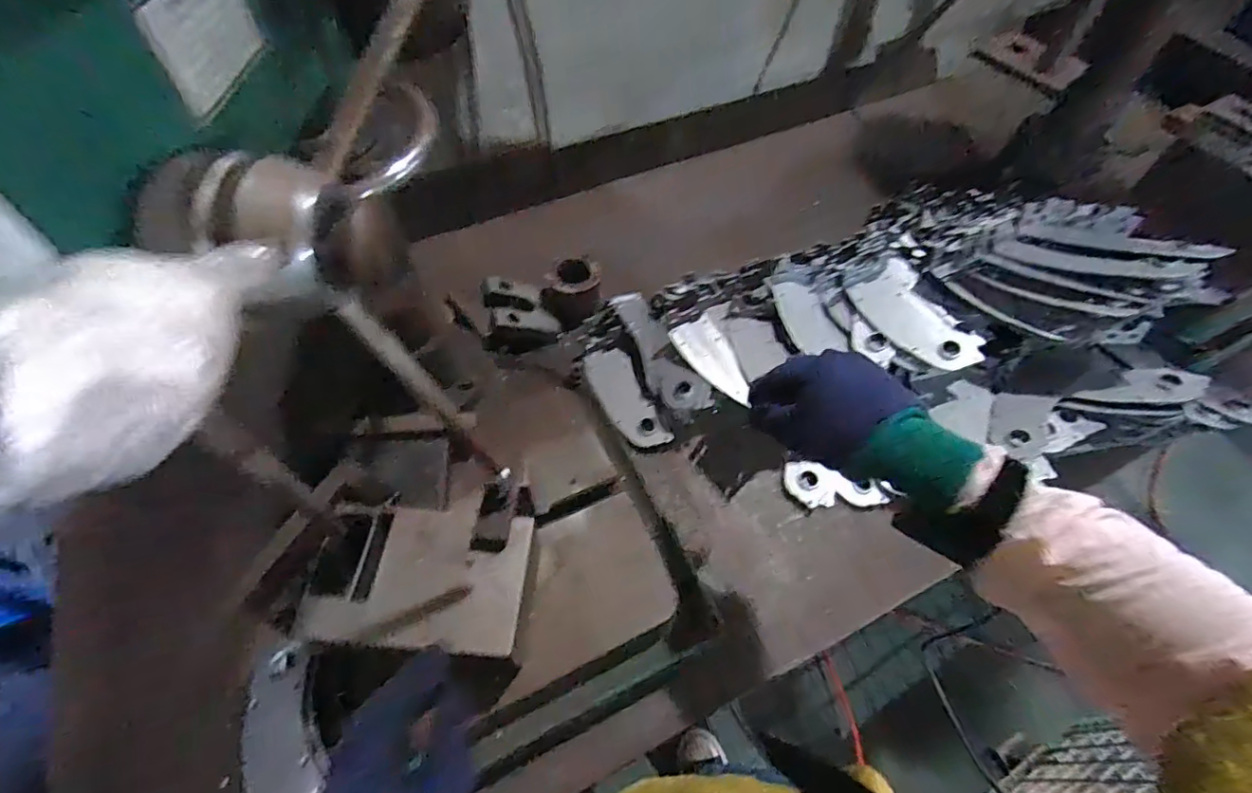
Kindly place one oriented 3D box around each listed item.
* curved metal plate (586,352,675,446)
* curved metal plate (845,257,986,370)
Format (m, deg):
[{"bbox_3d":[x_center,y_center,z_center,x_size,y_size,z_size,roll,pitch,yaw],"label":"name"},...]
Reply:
[{"bbox_3d":[-0.002,0.003,0.760,0.063,0.010,0.163,-33,65,12],"label":"curved metal plate"},{"bbox_3d":[0.366,-0.098,0.718,0.086,0.015,0.166,-32,58,5],"label":"curved metal plate"}]

